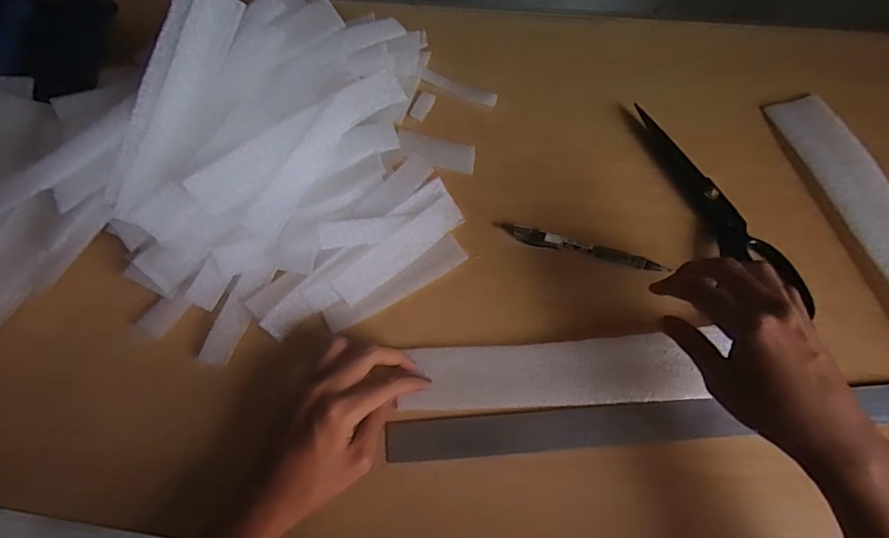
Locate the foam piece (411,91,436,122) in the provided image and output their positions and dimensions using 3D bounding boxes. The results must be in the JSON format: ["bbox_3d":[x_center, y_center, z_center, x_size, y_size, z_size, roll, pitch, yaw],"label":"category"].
[{"bbox_3d":[-0.023,-0.173,0.488,0.019,0.004,0.035,22,71,10],"label":"foam piece"}]

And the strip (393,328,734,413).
[{"bbox_3d":[0.093,0.084,0.370,0.243,0.011,0.052,-6,75,5],"label":"strip"}]

